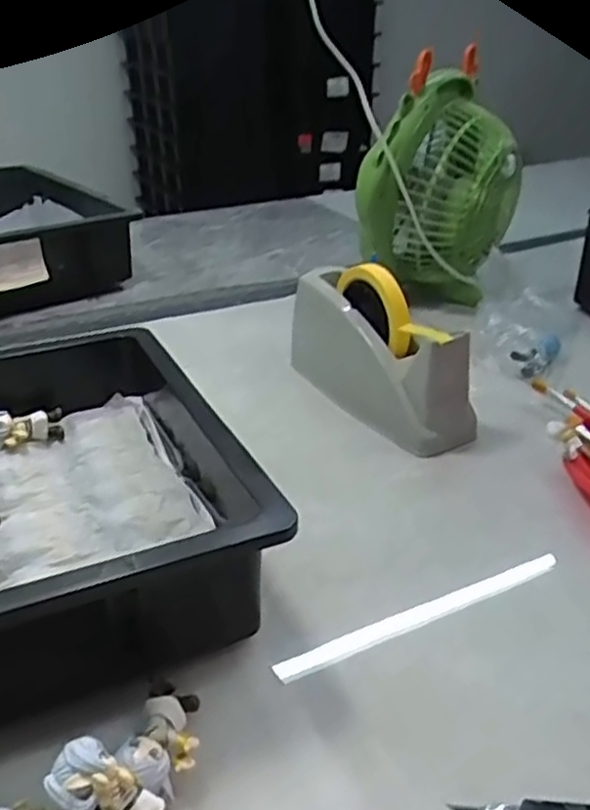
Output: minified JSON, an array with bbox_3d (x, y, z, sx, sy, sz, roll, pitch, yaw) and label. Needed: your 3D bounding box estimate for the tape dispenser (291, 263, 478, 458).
[{"bbox_3d":[0.074,-0.054,0.676,0.068,0.119,0.214,-18,34,-28],"label":"tape dispenser"}]

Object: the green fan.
[{"bbox_3d":[0.170,-0.237,0.855,0.166,0.272,0.179,9,31,15],"label":"green fan"}]

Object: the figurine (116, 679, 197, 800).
[{"bbox_3d":[-0.064,0.166,0.362,0.033,0.026,0.059,5,30,10],"label":"figurine"}]

